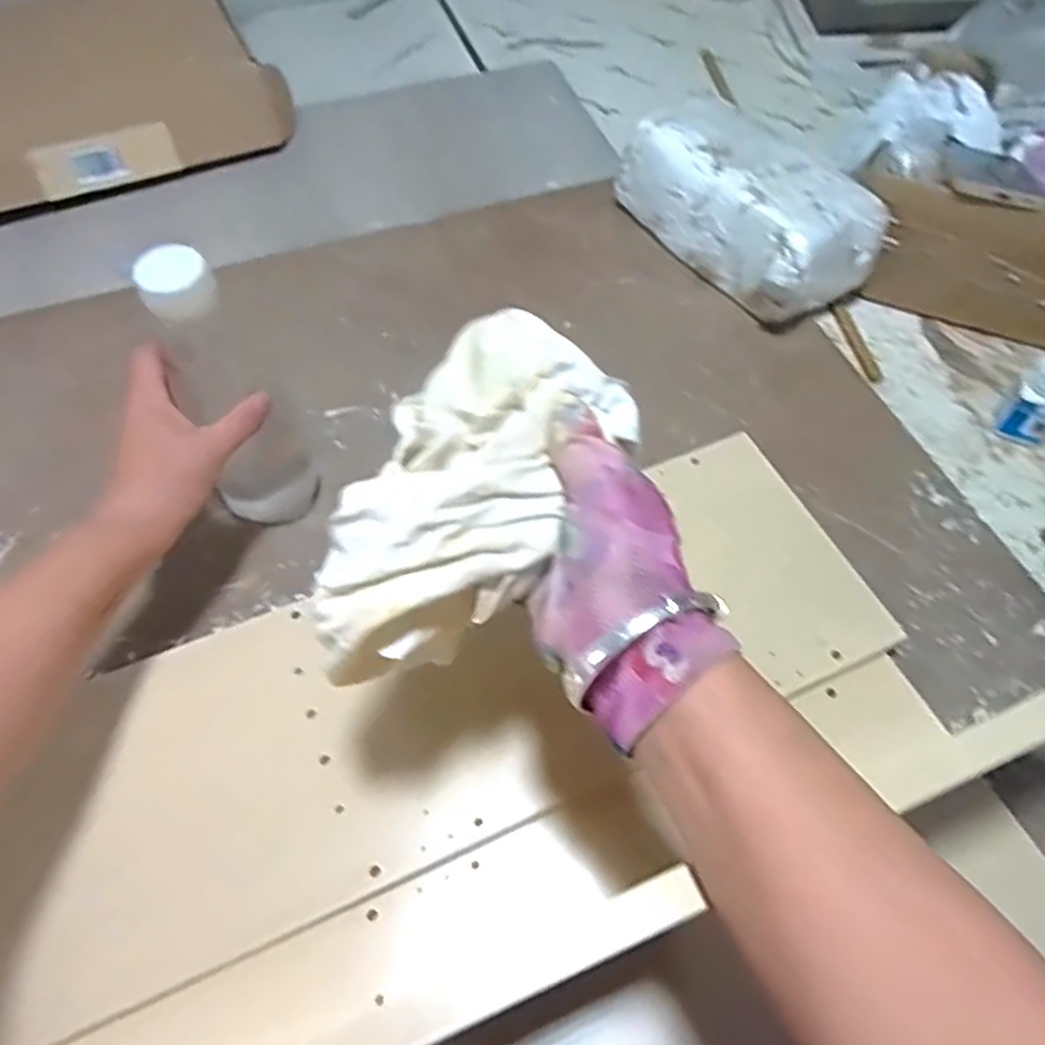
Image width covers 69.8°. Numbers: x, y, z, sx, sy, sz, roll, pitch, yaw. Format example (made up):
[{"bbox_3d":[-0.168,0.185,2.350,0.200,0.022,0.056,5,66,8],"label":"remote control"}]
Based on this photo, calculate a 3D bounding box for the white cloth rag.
[{"bbox_3d":[-0.026,-0.015,0.310,0.092,0.051,0.167,25,69,14],"label":"white cloth rag"}]

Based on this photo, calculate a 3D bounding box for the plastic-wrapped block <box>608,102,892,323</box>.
[{"bbox_3d":[0.213,-0.301,0.718,0.120,0.111,0.236,-29,62,-17],"label":"plastic-wrapped block"}]

